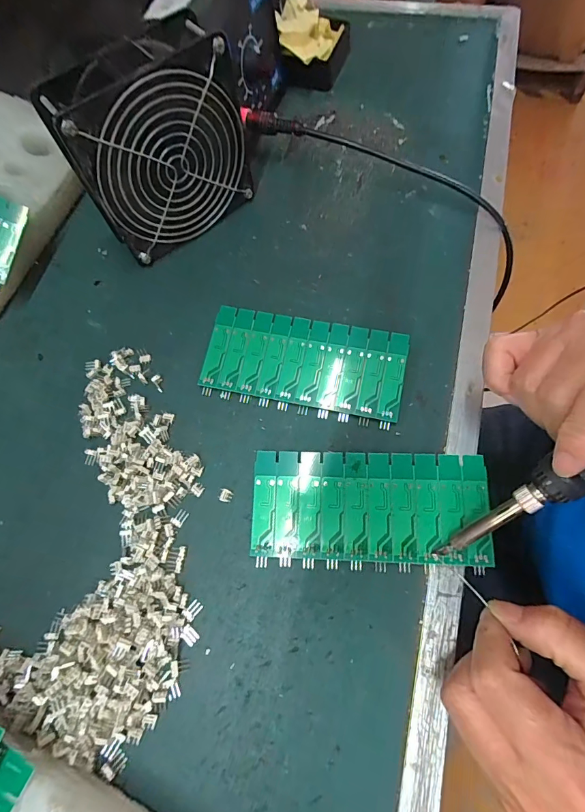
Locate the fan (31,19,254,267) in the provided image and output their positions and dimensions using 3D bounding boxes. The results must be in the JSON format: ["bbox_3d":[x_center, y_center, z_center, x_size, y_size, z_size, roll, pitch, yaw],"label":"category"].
[{"bbox_3d":[-0.094,-0.181,0.287,0.121,0.120,0.043,-36,71,-10],"label":"fan"}]

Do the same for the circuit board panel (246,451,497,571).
[{"bbox_3d":[0.045,0.060,0.237,0.137,0.004,0.062,1,75,6],"label":"circuit board panel"}]

